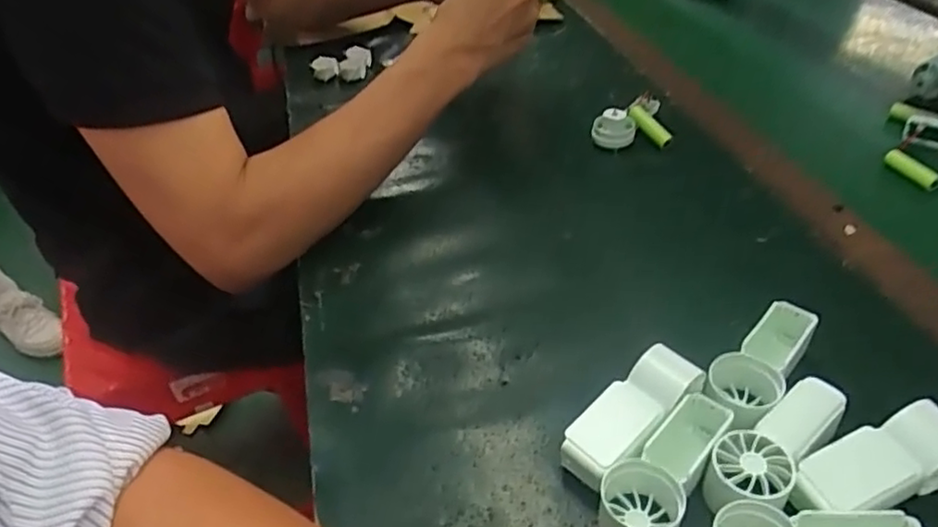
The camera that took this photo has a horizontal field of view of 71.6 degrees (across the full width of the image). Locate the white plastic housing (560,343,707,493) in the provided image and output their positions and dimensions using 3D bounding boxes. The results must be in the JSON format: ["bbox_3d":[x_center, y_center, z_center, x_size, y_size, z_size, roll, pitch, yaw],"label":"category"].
[{"bbox_3d":[0.092,0.087,0.366,0.094,0.037,0.039,-35,48,-30],"label":"white plastic housing"}]

